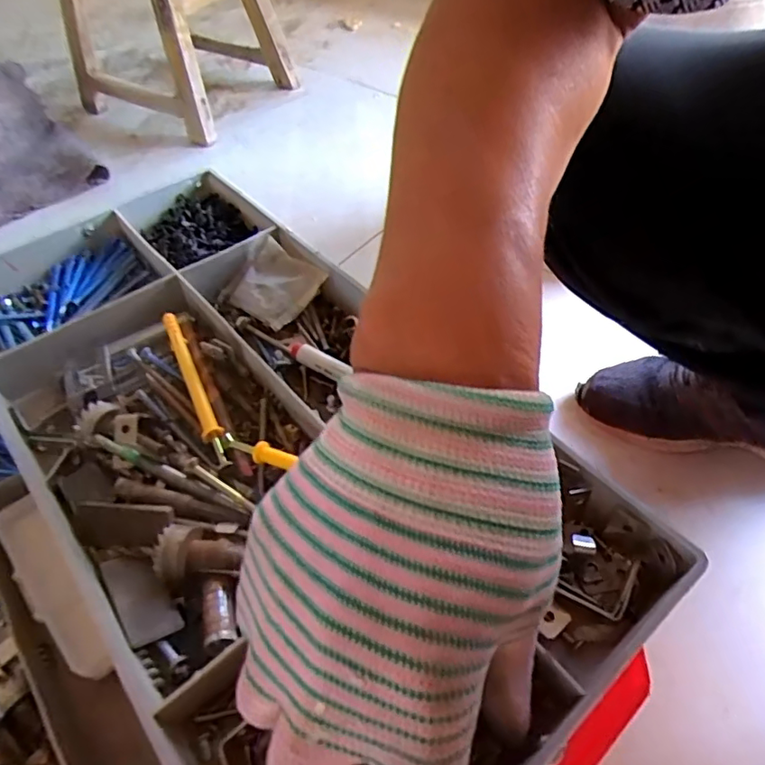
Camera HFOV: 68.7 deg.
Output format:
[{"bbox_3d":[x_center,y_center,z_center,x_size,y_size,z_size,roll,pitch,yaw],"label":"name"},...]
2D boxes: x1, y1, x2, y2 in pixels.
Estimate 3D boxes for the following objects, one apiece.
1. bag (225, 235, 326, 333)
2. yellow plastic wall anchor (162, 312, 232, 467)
[{"bbox_3d":[-0.071,-0.065,0.372,0.057,0.015,0.050,36,77,26],"label":"bag"},{"bbox_3d":[-0.107,0.001,0.318,0.010,0.010,0.117,-23,54,-15],"label":"yellow plastic wall anchor"}]

